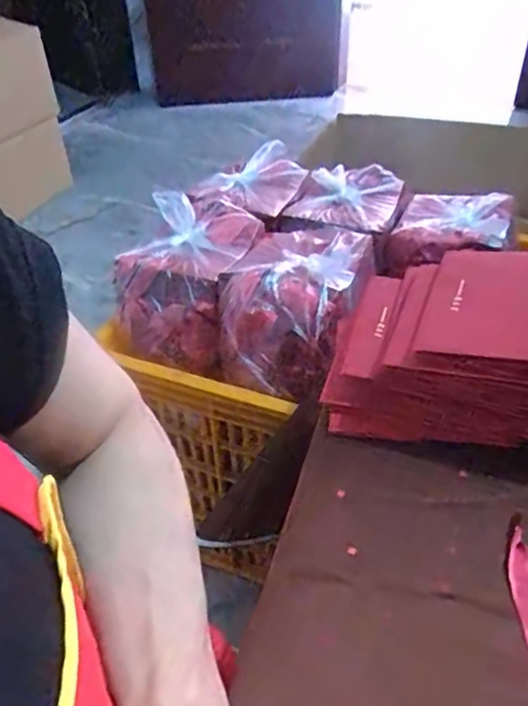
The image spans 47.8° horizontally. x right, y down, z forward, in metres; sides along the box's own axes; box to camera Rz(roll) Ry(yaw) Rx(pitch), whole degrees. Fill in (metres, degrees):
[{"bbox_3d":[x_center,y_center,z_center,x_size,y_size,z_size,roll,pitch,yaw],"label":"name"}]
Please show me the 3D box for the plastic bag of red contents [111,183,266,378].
[{"bbox_3d":[-0.097,-0.092,0.736,0.145,0.100,0.218,9,42,13],"label":"plastic bag of red contents"}]

